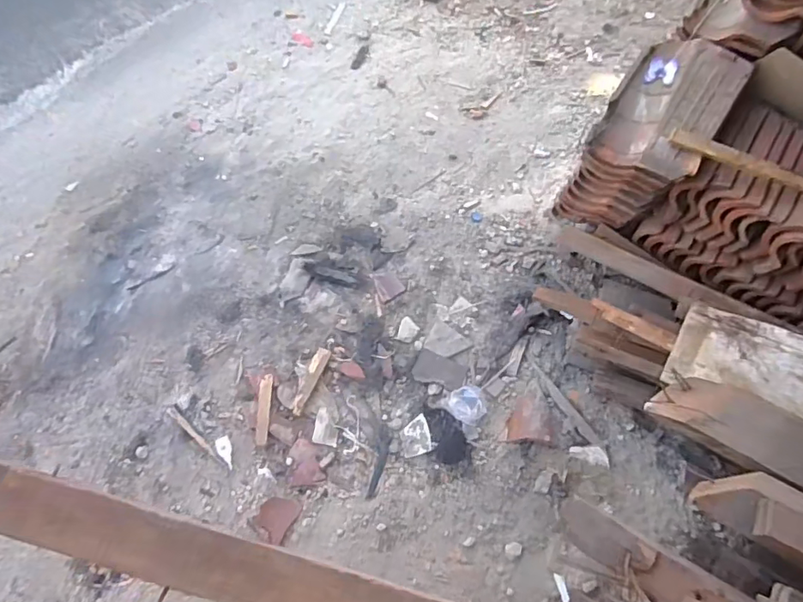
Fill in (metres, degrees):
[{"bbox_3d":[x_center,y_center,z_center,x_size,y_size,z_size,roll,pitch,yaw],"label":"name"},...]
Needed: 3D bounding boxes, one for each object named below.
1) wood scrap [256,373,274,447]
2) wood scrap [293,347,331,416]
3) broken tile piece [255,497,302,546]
[{"bbox_3d":[-0.363,0.286,1.420,0.034,0.015,0.184,1,65,0],"label":"wood scrap"},{"bbox_3d":[-0.248,0.213,1.448,0.039,0.013,0.191,22,67,10],"label":"wood scrap"},{"bbox_3d":[-0.309,0.533,1.325,0.088,0.007,0.102,28,68,12],"label":"broken tile piece"}]

